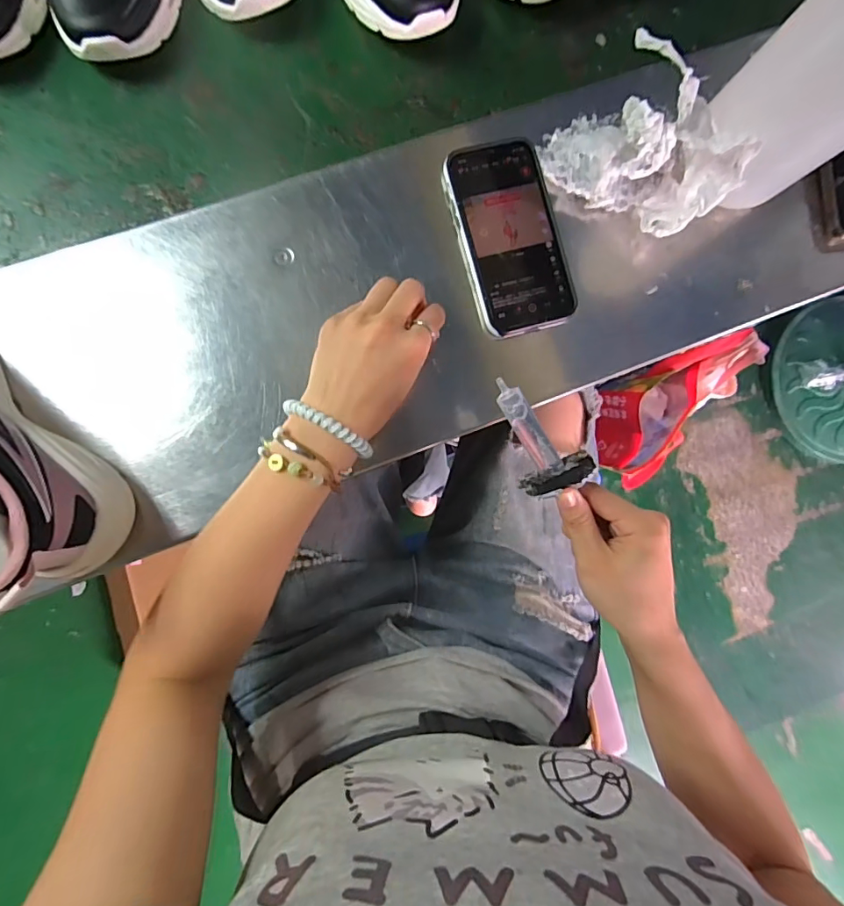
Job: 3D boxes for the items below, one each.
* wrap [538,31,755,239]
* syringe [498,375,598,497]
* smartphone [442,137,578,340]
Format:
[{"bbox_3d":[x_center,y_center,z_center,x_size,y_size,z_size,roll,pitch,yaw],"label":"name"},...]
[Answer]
[{"bbox_3d":[0.168,-0.226,0.367,0.127,0.068,0.082,39,85,-4],"label":"wrap"},{"bbox_3d":[0.073,-0.011,0.324,0.045,0.021,0.081,-32,91,-6],"label":"syringe"},{"bbox_3d":[0.070,-0.170,0.395,0.078,0.014,0.148,-16,90,-6],"label":"smartphone"}]

